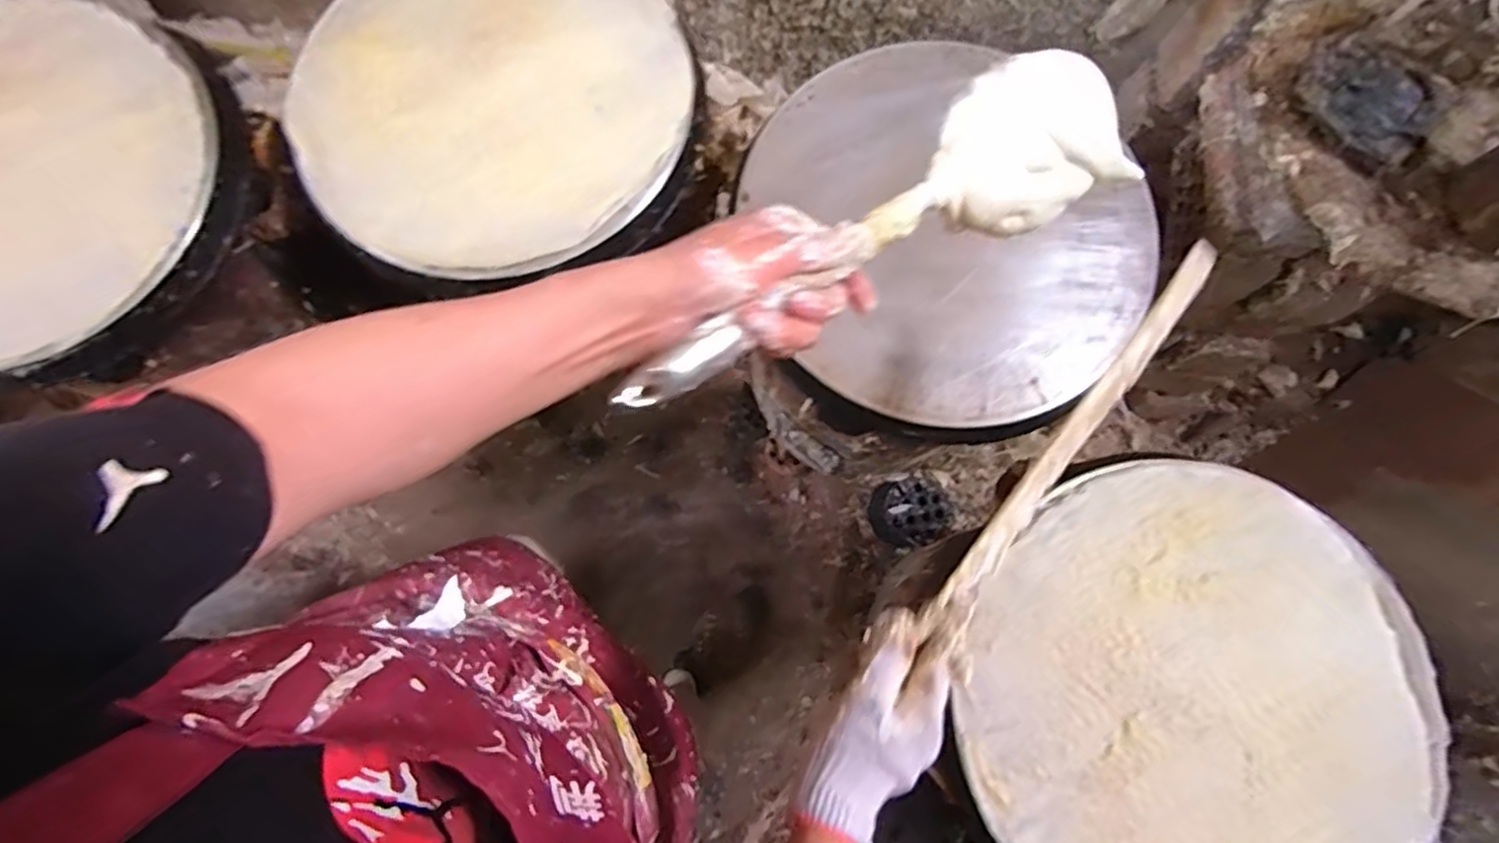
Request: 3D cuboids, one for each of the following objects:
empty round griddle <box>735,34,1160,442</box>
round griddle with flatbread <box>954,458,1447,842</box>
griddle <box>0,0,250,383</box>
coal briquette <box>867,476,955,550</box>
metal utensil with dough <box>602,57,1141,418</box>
[{"bbox_3d":[0.191,-0.184,0.629,0.342,0.028,0.379,-19,79,-5],"label":"empty round griddle"},{"bbox_3d":[0.359,0.224,0.544,0.354,0.027,0.372,0,78,-1],"label":"round griddle with flatbread"},{"bbox_3d":[-0.699,-0.229,0.646,0.385,0.046,0.367,0,78,-1],"label":"griddle"},{"bbox_3d":[0.230,0.133,0.987,0.117,0.066,0.102,-5,78,-2],"label":"coal briquette"},{"bbox_3d":[0.075,-0.099,0.387,0.340,0.065,0.092,-36,81,-16],"label":"metal utensil with dough"}]

